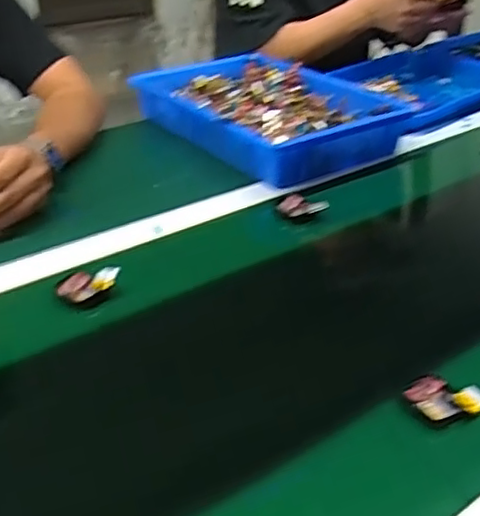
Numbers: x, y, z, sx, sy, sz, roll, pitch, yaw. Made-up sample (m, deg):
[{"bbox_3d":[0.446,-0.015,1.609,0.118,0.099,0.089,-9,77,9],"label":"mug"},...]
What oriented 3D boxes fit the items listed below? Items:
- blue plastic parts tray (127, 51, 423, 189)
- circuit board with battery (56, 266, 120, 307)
[{"bbox_3d":[0.029,-0.214,0.921,0.251,0.058,0.367,-24,39,-35],"label":"blue plastic parts tray"},{"bbox_3d":[-0.140,0.025,0.588,0.055,0.025,0.028,-10,32,-18],"label":"circuit board with battery"}]

